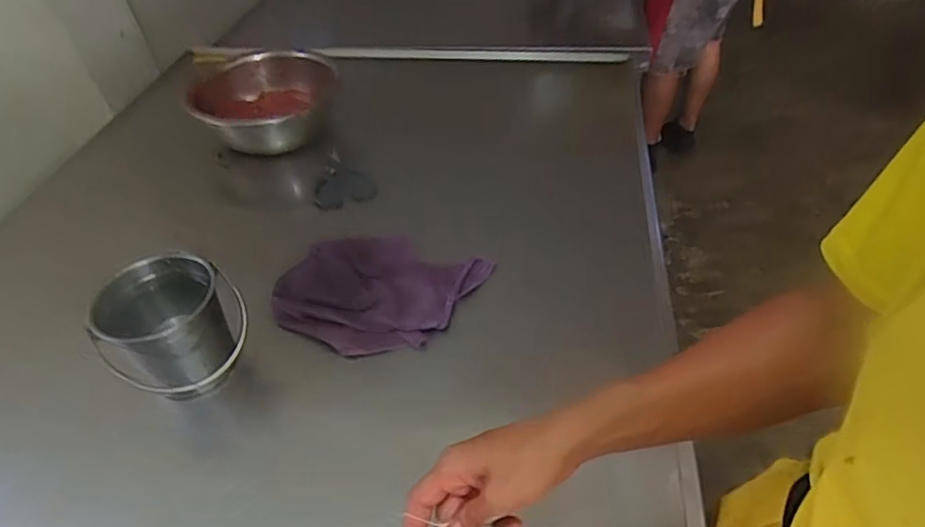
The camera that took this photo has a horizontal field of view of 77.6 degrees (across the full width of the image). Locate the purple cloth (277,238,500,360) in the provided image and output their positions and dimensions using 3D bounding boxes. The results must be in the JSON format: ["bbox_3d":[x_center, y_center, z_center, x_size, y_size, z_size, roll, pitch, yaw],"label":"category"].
[{"bbox_3d":[-0.107,0.039,0.801,0.309,0.056,0.175,-11,43,-5],"label":"purple cloth"}]

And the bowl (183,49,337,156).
[{"bbox_3d":[-0.374,-0.314,1.109,0.267,0.127,0.248,-3,43,3],"label":"bowl"}]

